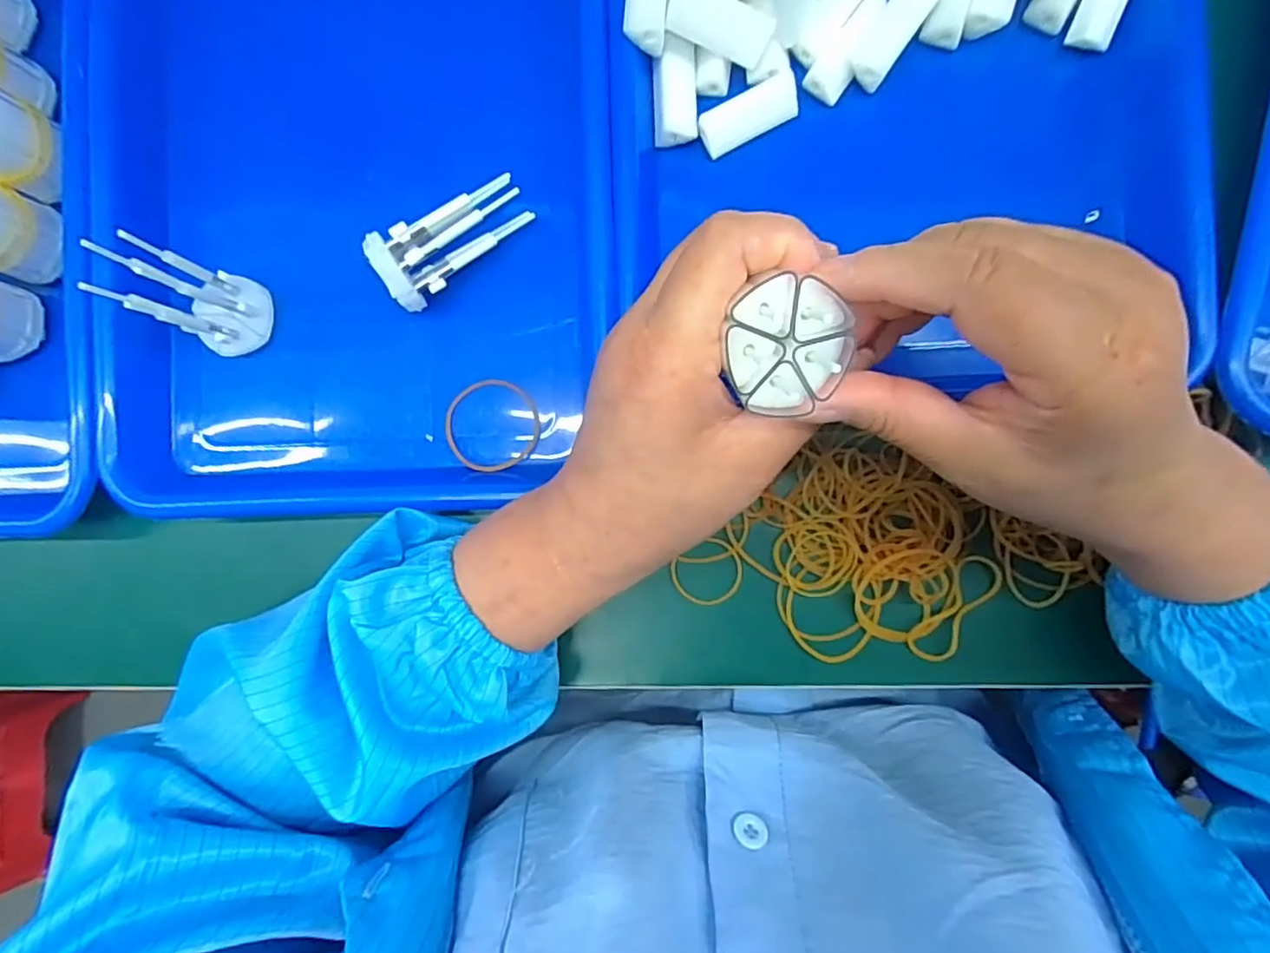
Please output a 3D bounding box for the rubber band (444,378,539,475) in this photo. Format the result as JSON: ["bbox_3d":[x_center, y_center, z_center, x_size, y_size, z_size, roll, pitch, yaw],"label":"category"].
[{"bbox_3d":[-0.070,-0.025,0.305,0.048,0.006,0.044,0,88,5],"label":"rubber band"}]

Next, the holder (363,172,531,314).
[{"bbox_3d":[-0.087,-0.112,0.295,0.075,0.026,0.029,-38,85,-13],"label":"holder"}]

